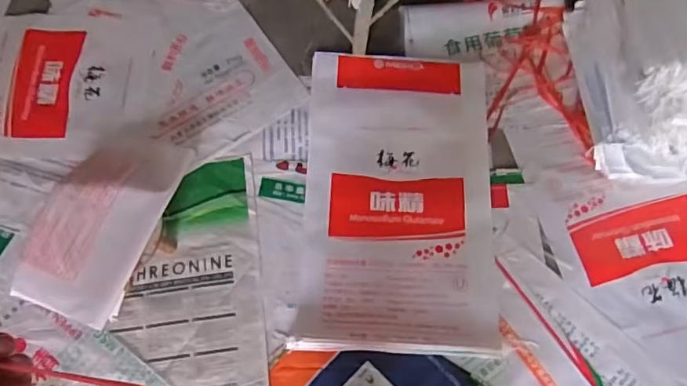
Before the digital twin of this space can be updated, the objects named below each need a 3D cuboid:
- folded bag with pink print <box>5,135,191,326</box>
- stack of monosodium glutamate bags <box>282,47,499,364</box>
[{"bbox_3d":[-0.629,0.070,1.442,0.310,0.156,0.518,17,70,6],"label":"folded bag with pink print"},{"bbox_3d":[0.159,-0.010,1.531,0.528,0.041,0.887,3,70,-1],"label":"stack of monosodium glutamate bags"}]

